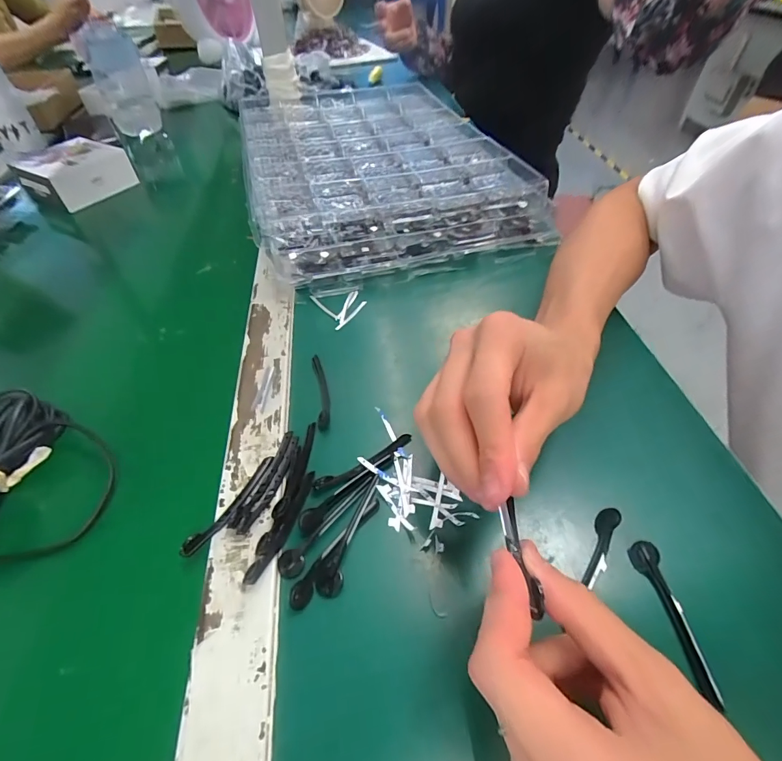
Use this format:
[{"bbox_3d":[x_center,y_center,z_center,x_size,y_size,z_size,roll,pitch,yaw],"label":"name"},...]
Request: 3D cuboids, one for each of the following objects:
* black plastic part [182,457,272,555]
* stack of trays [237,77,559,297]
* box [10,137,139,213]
[{"bbox_3d":[-0.098,0.077,0.252,0.011,0.004,0.072,23,53,20],"label":"black plastic part"},{"bbox_3d":[-0.035,-0.292,0.542,0.291,0.064,0.456,-13,50,-10],"label":"stack of trays"},{"bbox_3d":[-0.436,-0.288,0.559,0.113,0.042,0.112,22,53,20],"label":"box"}]

